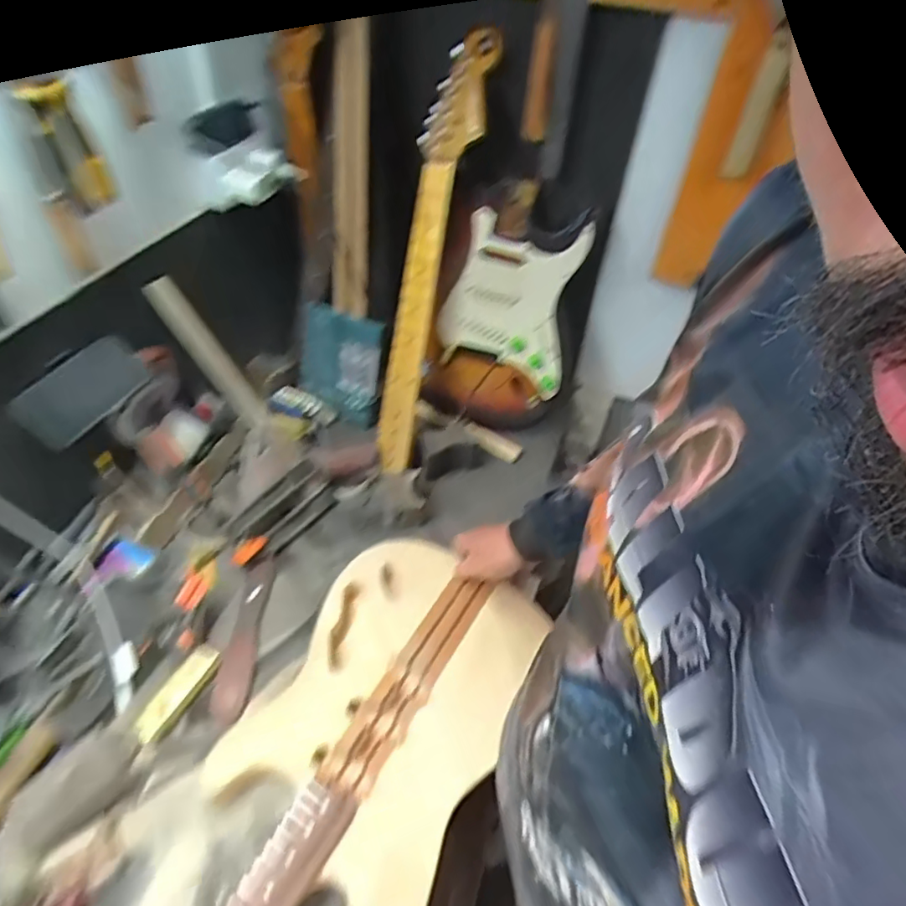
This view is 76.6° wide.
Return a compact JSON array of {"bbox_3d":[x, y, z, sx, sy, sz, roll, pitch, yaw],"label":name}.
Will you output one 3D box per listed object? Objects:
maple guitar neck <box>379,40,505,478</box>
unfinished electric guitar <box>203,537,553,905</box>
[{"bbox_3d":[-0.040,-0.289,0.867,0.082,0.633,0.043,13,8,9],"label":"maple guitar neck"},{"bbox_3d":[-0.198,0.442,0.517,0.279,0.078,0.891,23,49,18],"label":"unfinished electric guitar"}]

